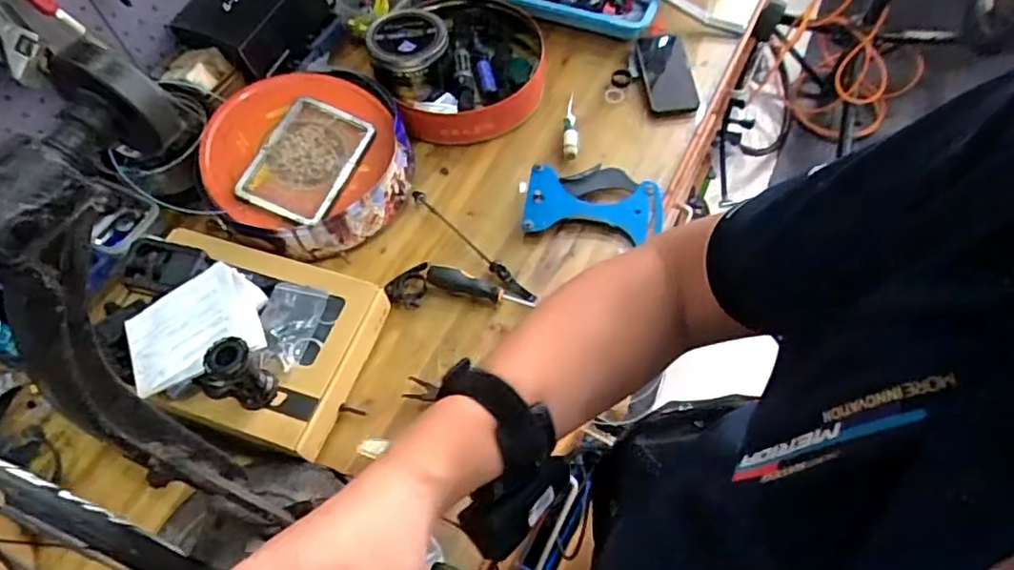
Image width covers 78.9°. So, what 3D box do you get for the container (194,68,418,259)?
[{"bbox_3d":[-0.271,-0.179,0.871,0.291,0.105,0.242,-37,64,-17],"label":"container"}]

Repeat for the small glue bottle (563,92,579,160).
[{"bbox_3d":[0.100,-0.254,0.970,0.023,0.022,0.152,1,60,4],"label":"small glue bottle"}]

